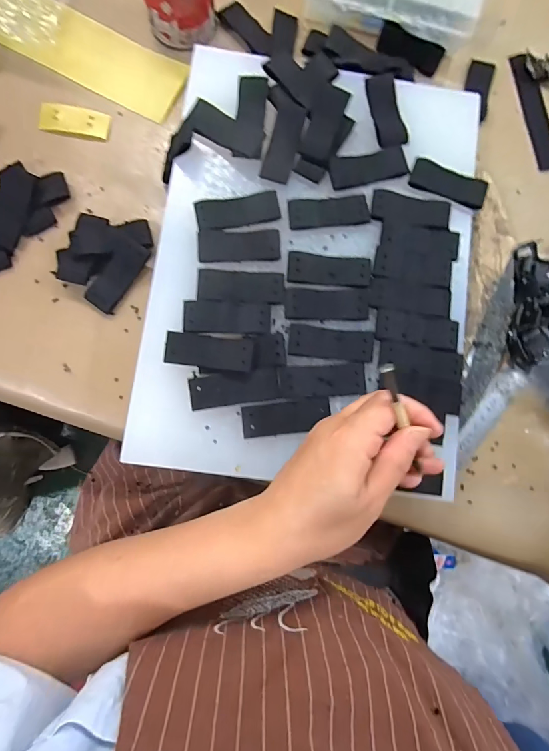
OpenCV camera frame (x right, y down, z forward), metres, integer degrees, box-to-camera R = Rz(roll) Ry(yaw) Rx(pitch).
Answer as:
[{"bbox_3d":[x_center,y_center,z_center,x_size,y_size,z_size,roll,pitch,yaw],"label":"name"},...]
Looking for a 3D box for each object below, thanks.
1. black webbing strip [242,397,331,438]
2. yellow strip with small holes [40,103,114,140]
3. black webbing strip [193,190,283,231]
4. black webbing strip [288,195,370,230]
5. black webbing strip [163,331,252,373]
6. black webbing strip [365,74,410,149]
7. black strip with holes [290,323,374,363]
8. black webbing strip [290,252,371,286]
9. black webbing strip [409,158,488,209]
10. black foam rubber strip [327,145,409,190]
[{"bbox_3d":[0.009,0.032,0.286,0.066,0.005,0.025,-6,83,-4],"label":"black webbing strip"},{"bbox_3d":[-0.181,-0.232,0.341,0.059,0.004,0.026,6,92,-6],"label":"yellow strip with small holes"},{"bbox_3d":[-0.030,-0.134,0.304,0.066,0.004,0.026,-11,83,-5],"label":"black webbing strip"},{"bbox_3d":[0.045,-0.136,0.311,0.065,0.004,0.024,-7,83,-4],"label":"black webbing strip"},{"bbox_3d":[-0.050,-0.018,0.284,0.066,0.004,0.024,6,83,4],"label":"black webbing strip"},{"bbox_3d":[0.096,-0.229,0.322,0.025,0.004,0.069,-8,82,-3],"label":"black webbing strip"},{"bbox_3d":[0.045,-0.025,0.292,0.066,0.004,0.024,6,82,-2],"label":"black strip with holes"},{"bbox_3d":[0.044,-0.085,0.304,0.066,0.004,0.026,4,82,-3],"label":"black webbing strip"},{"bbox_3d":[0.150,-0.165,0.320,0.065,0.004,0.029,22,82,0],"label":"black webbing strip"},{"bbox_3d":[0.080,-0.176,0.316,0.067,0.004,0.028,-15,84,-5],"label":"black foam rubber strip"}]

